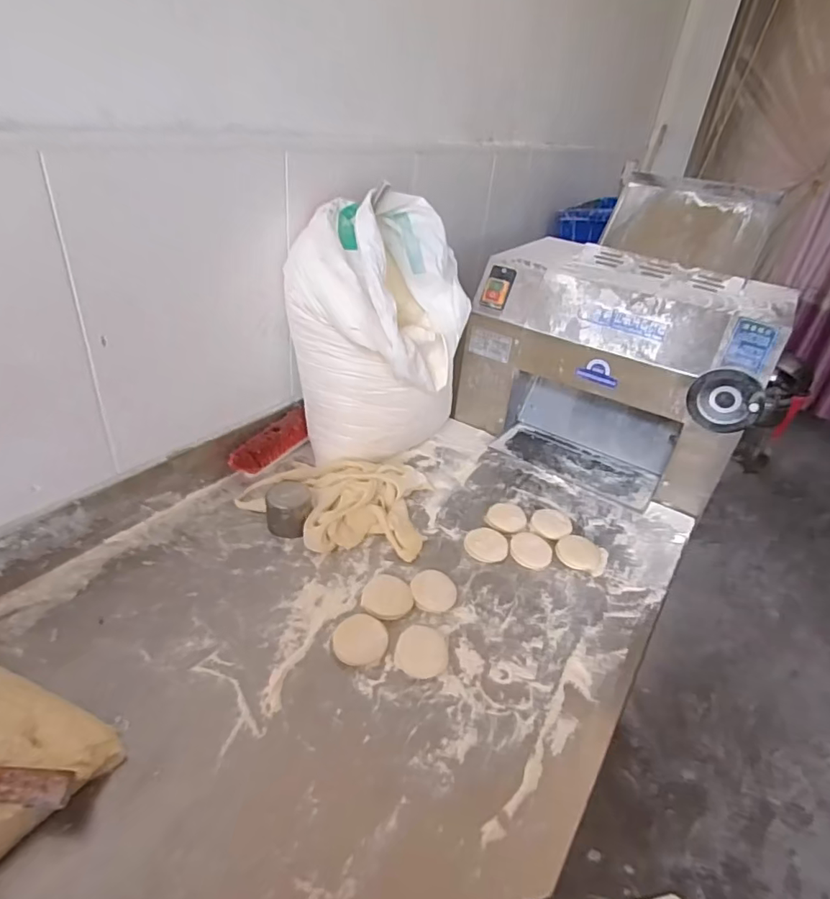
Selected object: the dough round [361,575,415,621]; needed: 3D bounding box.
[{"bbox_3d":[-0.042,0.230,0.827,0.078,0.004,0.089,10,33,5],"label":"dough round"}]

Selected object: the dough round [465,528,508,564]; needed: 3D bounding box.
[{"bbox_3d":[0.129,0.170,0.950,0.075,0.005,0.084,5,33,-3],"label":"dough round"}]

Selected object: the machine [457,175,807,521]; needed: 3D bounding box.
[{"bbox_3d":[0.524,-0.285,1.240,0.574,0.546,0.554,28,38,29],"label":"machine"}]

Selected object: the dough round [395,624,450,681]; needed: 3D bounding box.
[{"bbox_3d":[0.011,0.286,0.751,0.072,0.008,0.080,9,33,3],"label":"dough round"}]

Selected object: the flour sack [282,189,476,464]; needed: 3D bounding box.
[{"bbox_3d":[-0.067,-0.214,1.035,0.275,0.467,0.262,19,35,17],"label":"flour sack"}]

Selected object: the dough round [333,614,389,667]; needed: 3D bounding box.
[{"bbox_3d":[-0.077,0.272,0.756,0.075,0.007,0.081,5,33,-3],"label":"dough round"}]

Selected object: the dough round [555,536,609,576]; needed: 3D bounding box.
[{"bbox_3d":[0.302,0.188,0.956,0.088,0.016,0.088,5,33,-3],"label":"dough round"}]

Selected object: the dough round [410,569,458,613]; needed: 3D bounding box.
[{"bbox_3d":[0.031,0.225,0.850,0.073,0.005,0.085,10,33,5],"label":"dough round"}]

